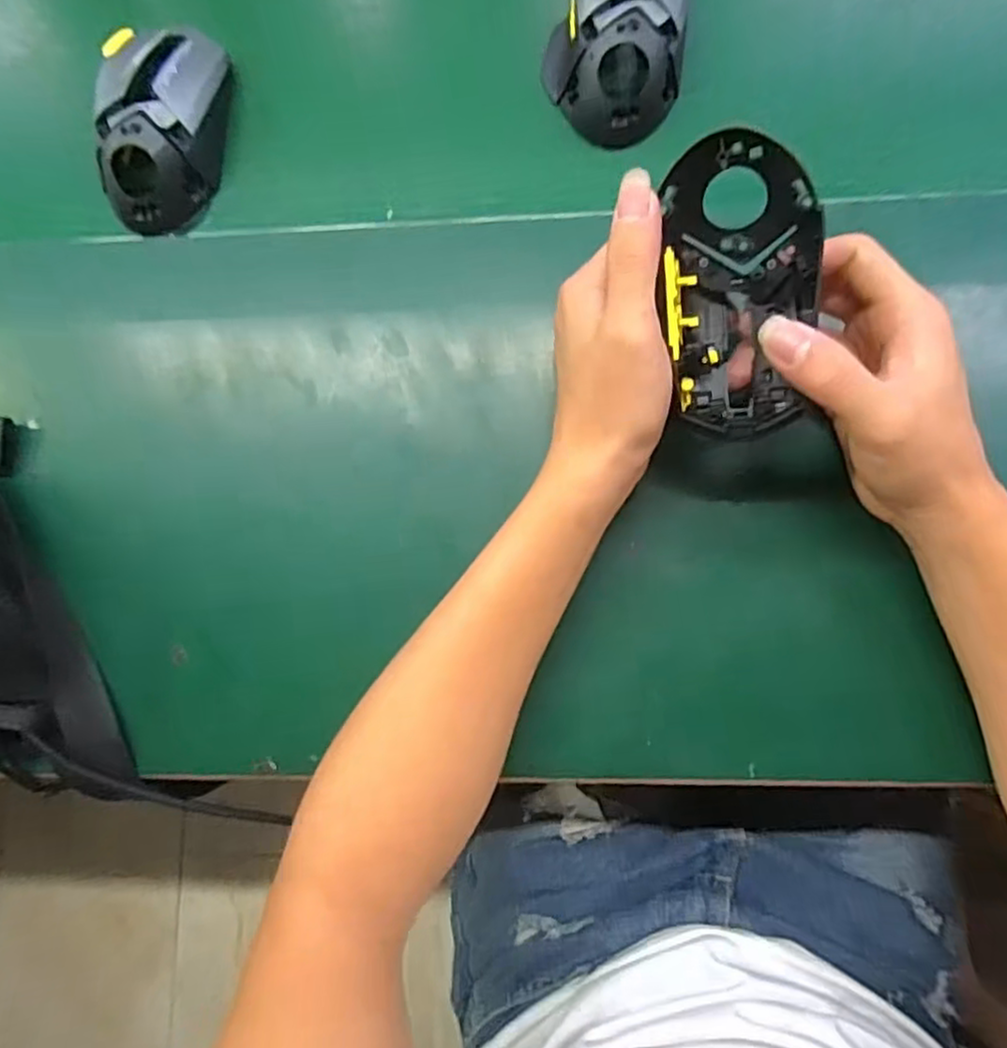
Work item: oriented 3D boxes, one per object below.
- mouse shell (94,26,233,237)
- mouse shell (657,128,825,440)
[{"bbox_3d":[-0.194,-0.227,0.393,0.057,0.039,0.112,7,83,8],"label":"mouse shell"},{"bbox_3d":[0.102,-0.097,0.293,0.070,0.052,0.117,-12,89,33],"label":"mouse shell"}]

